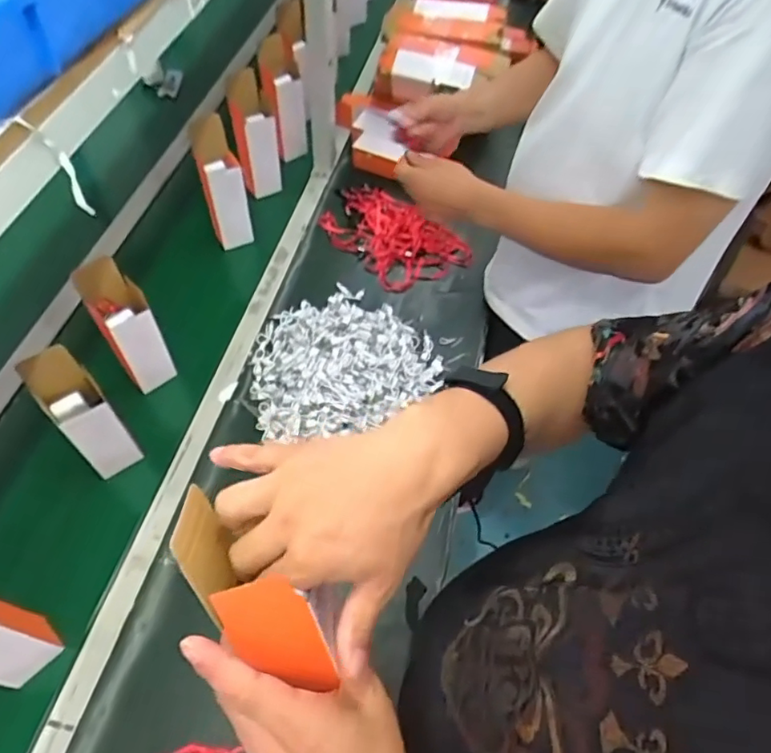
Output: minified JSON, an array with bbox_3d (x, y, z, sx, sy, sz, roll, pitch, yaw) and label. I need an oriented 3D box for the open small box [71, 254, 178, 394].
[{"bbox_3d":[-0.399,-0.070,0.880,0.075,0.240,0.074,-32,64,-22],"label":"open small box"}]

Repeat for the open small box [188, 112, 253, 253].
[{"bbox_3d":[-0.312,-0.361,1.081,0.084,0.239,0.090,-13,58,-12],"label":"open small box"}]

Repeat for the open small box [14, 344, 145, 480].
[{"bbox_3d":[-0.414,0.056,0.774,0.067,0.227,0.069,-33,64,-22],"label":"open small box"}]

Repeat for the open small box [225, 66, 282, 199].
[{"bbox_3d":[-0.263,-0.493,1.152,0.084,0.255,0.055,-7,45,-1],"label":"open small box"}]

